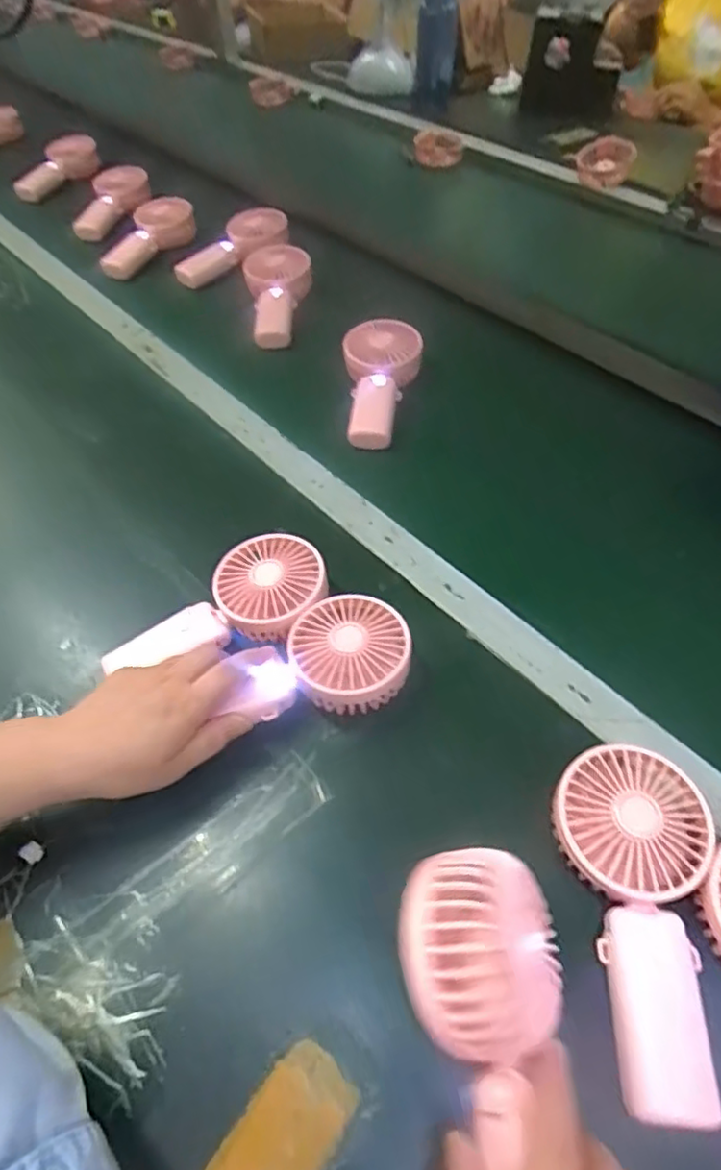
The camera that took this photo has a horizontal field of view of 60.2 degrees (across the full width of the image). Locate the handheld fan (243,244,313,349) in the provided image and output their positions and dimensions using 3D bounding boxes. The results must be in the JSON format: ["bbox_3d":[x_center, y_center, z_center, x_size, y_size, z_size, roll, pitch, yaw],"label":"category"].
[{"bbox_3d":[-0.105,-0.380,0.811,0.087,0.048,0.177,-5,53,-3],"label":"handheld fan"}]

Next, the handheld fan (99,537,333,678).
[{"bbox_3d":[-0.113,0.020,0.491,0.178,0.037,0.081,-27,56,-8],"label":"handheld fan"}]

